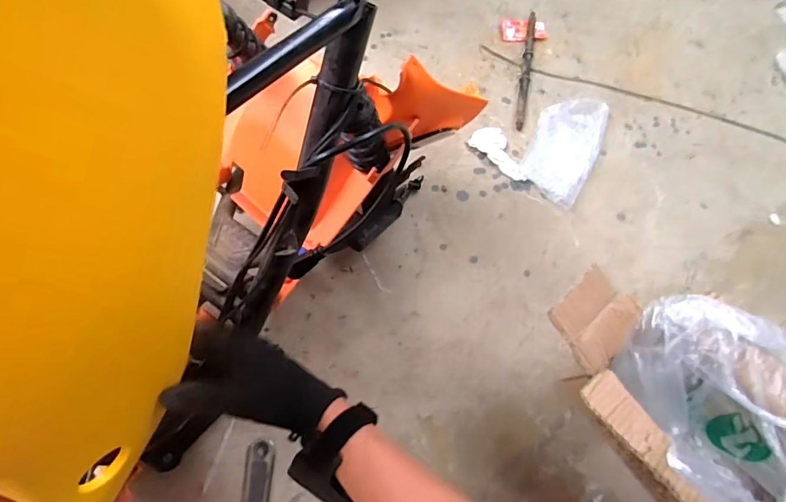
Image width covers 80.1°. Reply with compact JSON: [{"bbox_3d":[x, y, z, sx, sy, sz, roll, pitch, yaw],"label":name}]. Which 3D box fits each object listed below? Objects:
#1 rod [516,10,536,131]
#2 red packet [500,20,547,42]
[{"bbox_3d":[0.264,-0.367,0.919,0.019,0.019,0.296,12,67,2],"label":"rod"},{"bbox_3d":[0.269,-0.453,0.965,0.092,0.008,0.058,6,68,7],"label":"red packet"}]

